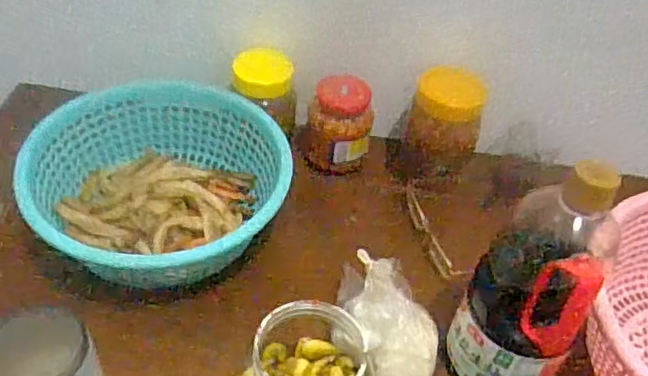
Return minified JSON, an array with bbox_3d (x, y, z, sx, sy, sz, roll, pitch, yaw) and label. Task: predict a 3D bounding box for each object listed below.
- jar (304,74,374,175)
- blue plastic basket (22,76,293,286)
[{"bbox_3d":[0.018,-0.070,0.764,0.075,0.111,0.069,3,45,-3],"label":"jar"},{"bbox_3d":[-0.173,-0.003,0.680,0.267,0.084,0.252,3,45,-3],"label":"blue plastic basket"}]

